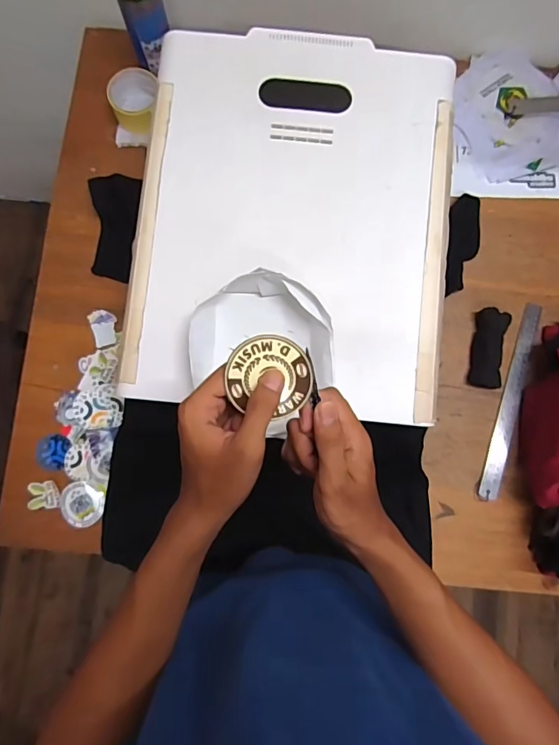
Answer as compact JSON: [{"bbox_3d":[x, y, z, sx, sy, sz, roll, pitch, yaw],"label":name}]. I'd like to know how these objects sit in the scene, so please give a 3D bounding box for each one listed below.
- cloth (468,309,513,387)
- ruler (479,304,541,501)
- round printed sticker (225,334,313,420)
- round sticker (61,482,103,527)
[{"bbox_3d":[0.336,-0.038,0.712,0.049,0.026,0.124,8,82,0],"label":"cloth"},{"bbox_3d":[0.372,0.044,0.715,0.034,0.009,0.320,17,83,1],"label":"ruler"},{"bbox_3d":[-0.007,0.003,0.345,0.066,0.005,0.061,0,104,-1],"label":"round printed sticker"},{"bbox_3d":[-0.301,0.202,0.682,0.062,0.008,0.065,1,82,-8],"label":"round sticker"}]

